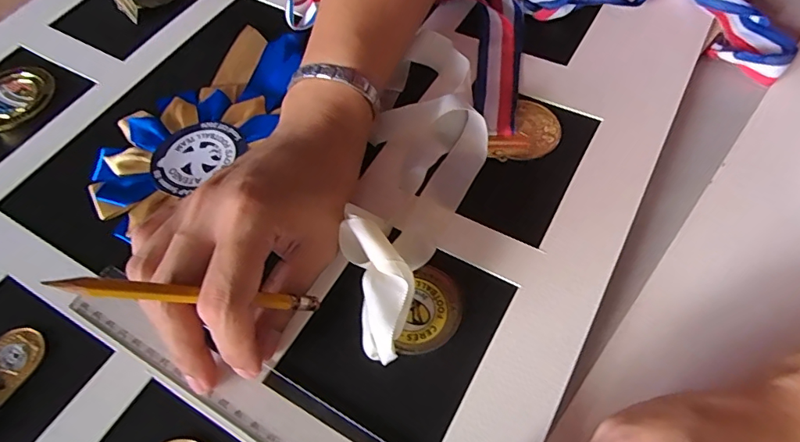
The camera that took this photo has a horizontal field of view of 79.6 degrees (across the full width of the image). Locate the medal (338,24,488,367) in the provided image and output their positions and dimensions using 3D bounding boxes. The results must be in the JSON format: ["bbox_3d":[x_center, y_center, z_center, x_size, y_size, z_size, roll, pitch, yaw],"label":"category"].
[{"bbox_3d":[0.011,-0.034,0.276,0.073,0.041,0.221,5,58,7],"label":"medal"}]

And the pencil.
[{"bbox_3d":[-0.085,0.032,0.207,0.108,0.005,0.007,13,49,-36],"label":"pencil"}]

